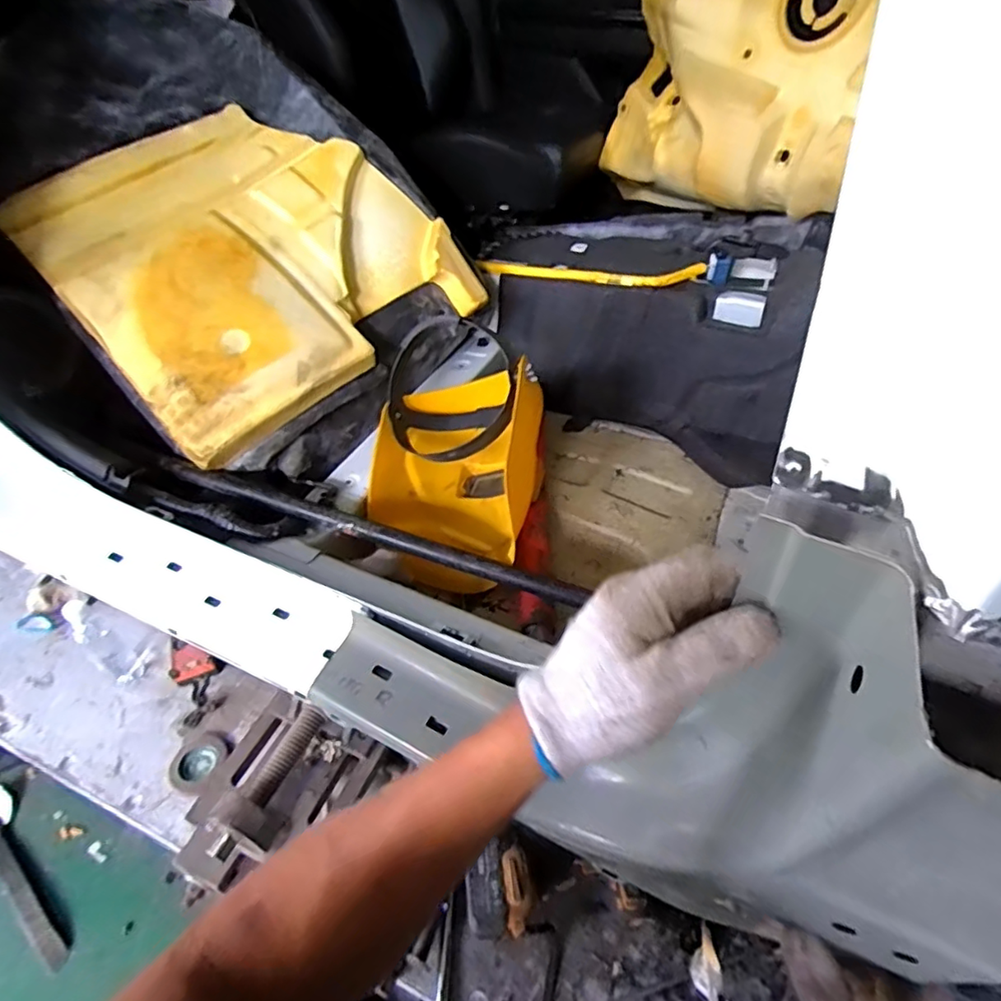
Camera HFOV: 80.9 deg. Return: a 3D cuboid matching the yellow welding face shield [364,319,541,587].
[{"bbox_3d":[-0.060,-0.063,0.776,0.228,0.214,0.306,3,44,4],"label":"yellow welding face shield"}]

